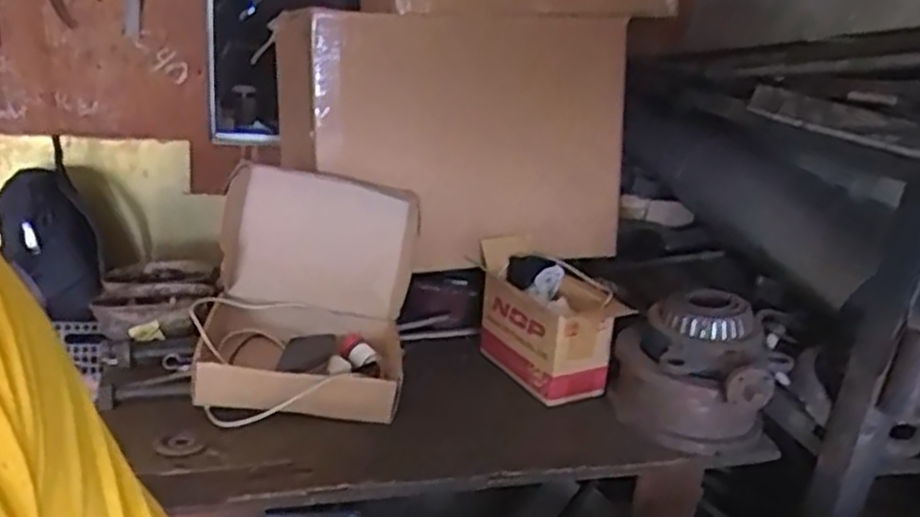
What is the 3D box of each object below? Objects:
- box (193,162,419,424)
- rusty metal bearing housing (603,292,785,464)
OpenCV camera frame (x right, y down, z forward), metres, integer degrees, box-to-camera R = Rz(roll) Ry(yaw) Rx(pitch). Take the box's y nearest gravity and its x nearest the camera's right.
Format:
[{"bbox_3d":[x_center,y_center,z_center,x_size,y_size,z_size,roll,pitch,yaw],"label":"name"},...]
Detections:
[{"bbox_3d":[-0.224,0.047,1.117,0.299,0.255,0.315,2,21,-7],"label":"box"},{"bbox_3d":[0.345,0.170,1.112,0.242,0.192,0.188,12,22,17],"label":"rusty metal bearing housing"}]

